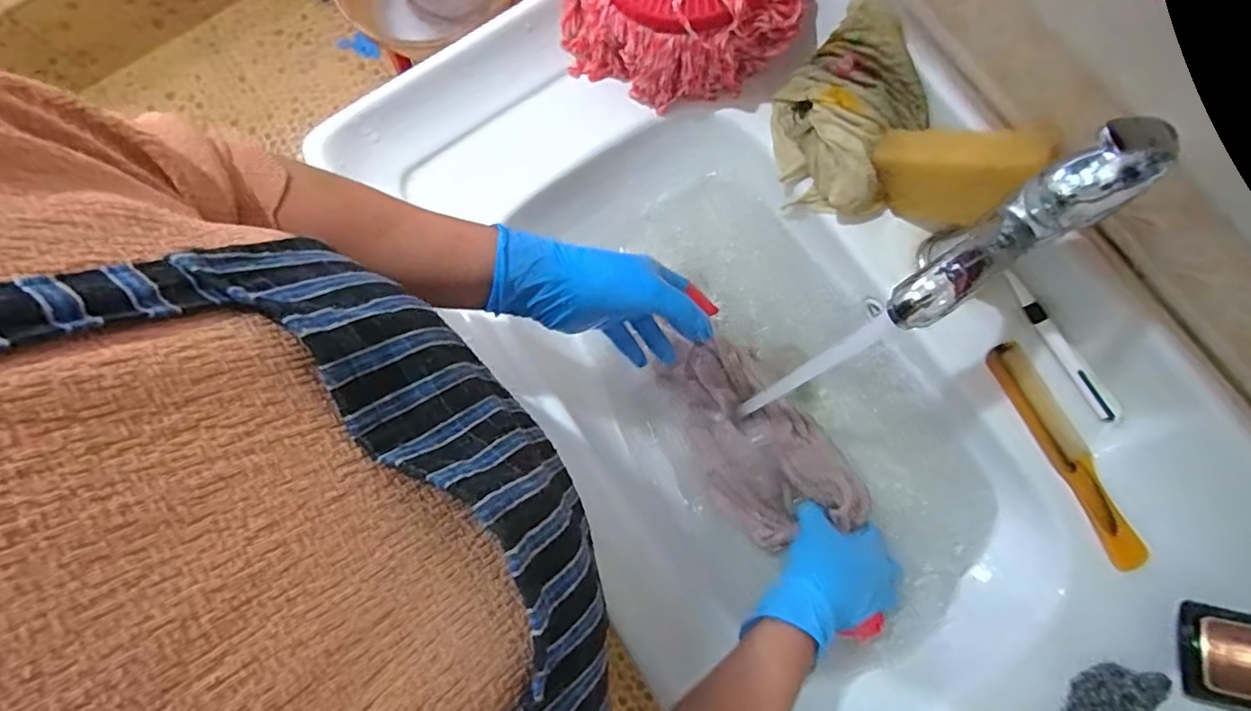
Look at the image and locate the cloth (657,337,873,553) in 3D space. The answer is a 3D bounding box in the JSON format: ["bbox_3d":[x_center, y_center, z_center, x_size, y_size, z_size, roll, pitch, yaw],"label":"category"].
[{"bbox_3d":[0.123,0.074,0.547,0.113,0.030,0.204,-28,81,-4],"label":"cloth"}]

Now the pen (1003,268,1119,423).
[{"bbox_3d":[0.365,-0.008,0.497,0.014,0.016,0.147,-31,81,-5],"label":"pen"}]

